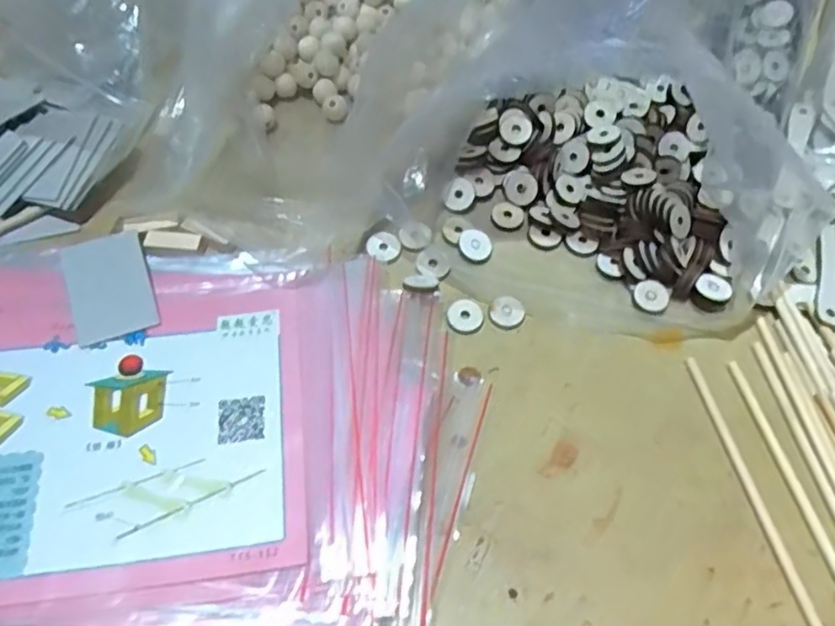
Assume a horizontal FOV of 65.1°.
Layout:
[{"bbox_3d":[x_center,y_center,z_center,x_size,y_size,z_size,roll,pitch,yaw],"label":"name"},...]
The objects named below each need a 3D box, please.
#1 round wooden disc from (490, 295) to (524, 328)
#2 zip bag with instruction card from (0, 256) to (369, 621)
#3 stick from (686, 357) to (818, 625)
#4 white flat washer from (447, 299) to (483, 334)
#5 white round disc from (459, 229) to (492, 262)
[{"bbox_3d":[0.048,-0.001,0.353,0.017,0.005,0.017,2,61,-3],"label":"round wooden disc"},{"bbox_3d":[-0.146,0.048,0.305,0.233,0.014,0.169,1,61,-3],"label":"zip bag with instruction card"},{"bbox_3d":[0.159,0.086,0.305,0.006,0.005,0.148,-10,65,-8],"label":"stick"},{"bbox_3d":[0.026,0.001,0.349,0.018,0.004,0.019,2,61,-3],"label":"white flat washer"},{"bbox_3d":[0.033,-0.039,0.371,0.019,0.005,0.020,2,61,-3],"label":"white round disc"}]

